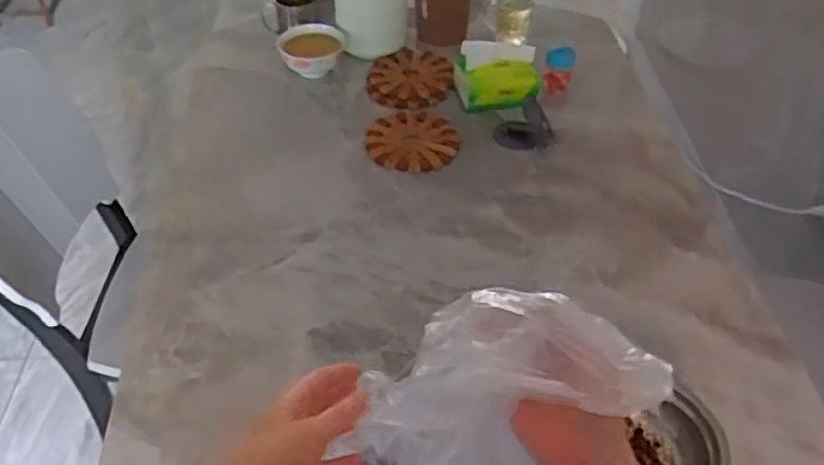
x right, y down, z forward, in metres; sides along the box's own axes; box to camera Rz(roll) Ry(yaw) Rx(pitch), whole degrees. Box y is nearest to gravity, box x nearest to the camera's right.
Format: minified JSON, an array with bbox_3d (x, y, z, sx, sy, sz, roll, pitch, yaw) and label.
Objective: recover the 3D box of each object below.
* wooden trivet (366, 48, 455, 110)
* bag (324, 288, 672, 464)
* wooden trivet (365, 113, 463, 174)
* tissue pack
[{"bbox_3d":[-0.002,-0.294,1.304,0.156,0.015,0.194,2,45,2],"label":"wooden trivet"},{"bbox_3d":[0.043,0.182,0.511,0.229,0.266,0.134,-2,45,-3],"label":"bag"},{"bbox_3d":[0.001,-0.159,1.177,0.151,0.016,0.149,-1,45,-1],"label":"wooden trivet"},{"bbox_3d":[0.152,-0.277,1.246,0.146,0.086,0.109,0,45,-1],"label":"tissue pack"}]

